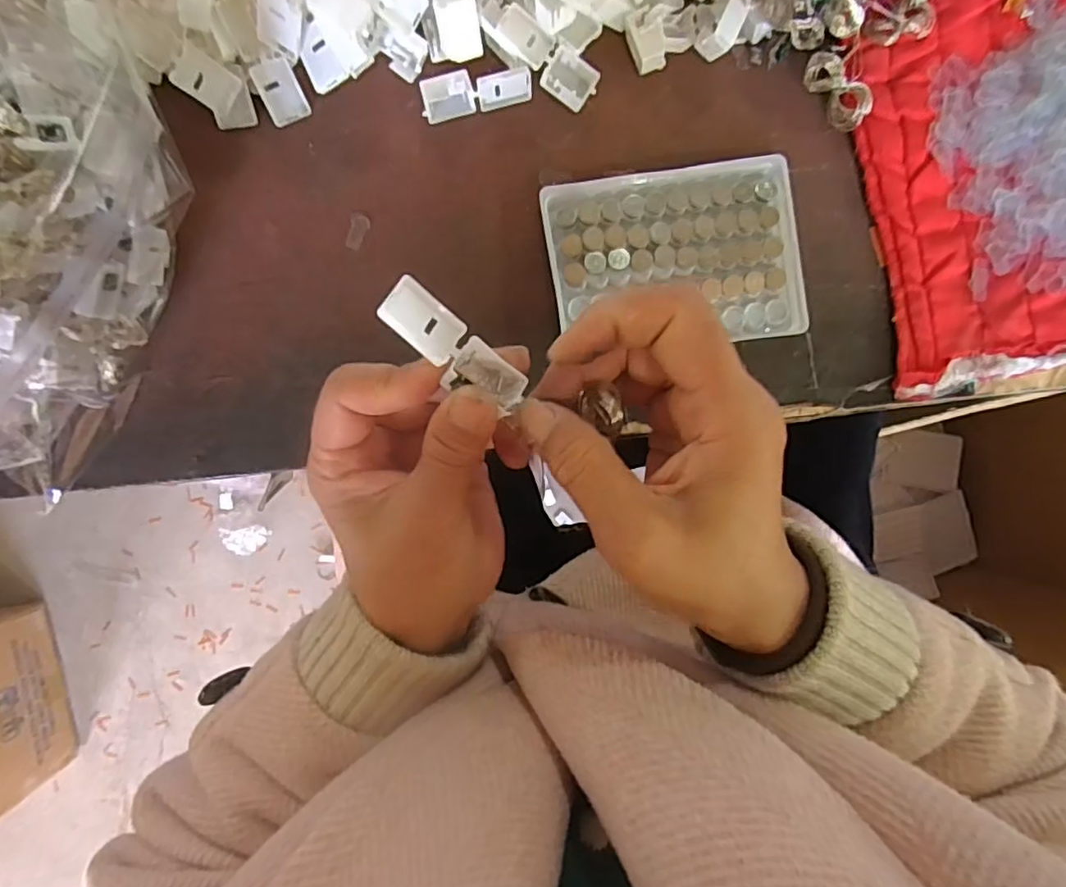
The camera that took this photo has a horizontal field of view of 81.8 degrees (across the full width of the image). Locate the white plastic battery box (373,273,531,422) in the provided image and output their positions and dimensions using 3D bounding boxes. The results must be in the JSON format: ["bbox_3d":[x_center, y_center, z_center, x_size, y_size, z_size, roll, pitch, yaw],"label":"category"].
[{"bbox_3d":[-0.028,-0.032,0.211,0.055,0.011,0.021,37,55,-19],"label":"white plastic battery box"}]

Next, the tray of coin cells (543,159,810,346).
[{"bbox_3d":[0.074,-0.098,0.323,0.129,0.009,0.091,-7,93,-2],"label":"tray of coin cells"}]

